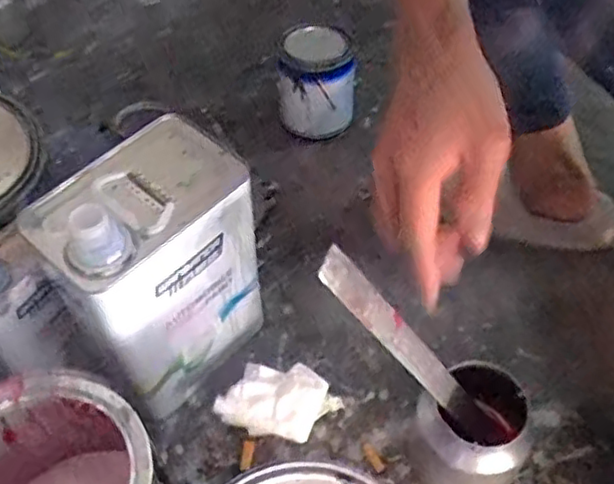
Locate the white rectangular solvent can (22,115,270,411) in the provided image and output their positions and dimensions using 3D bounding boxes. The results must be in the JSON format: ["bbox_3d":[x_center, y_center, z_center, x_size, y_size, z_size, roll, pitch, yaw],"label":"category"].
[{"bbox_3d":[-0.128,0.042,0.599,0.107,0.283,0.159,33,57,26],"label":"white rectangular solvent can"}]

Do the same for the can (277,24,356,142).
[{"bbox_3d":[0.014,-0.211,0.906,0.106,0.133,0.126,1,50,1],"label":"can"}]

